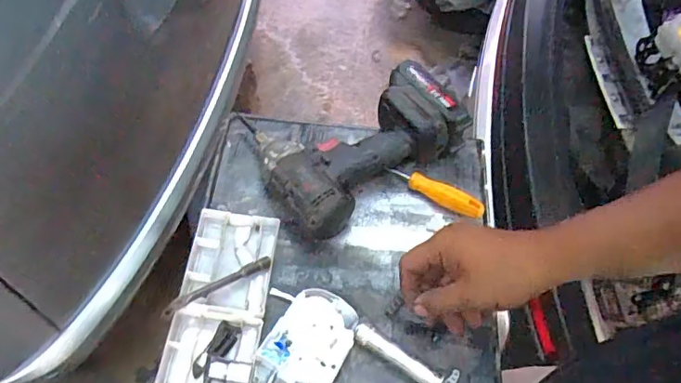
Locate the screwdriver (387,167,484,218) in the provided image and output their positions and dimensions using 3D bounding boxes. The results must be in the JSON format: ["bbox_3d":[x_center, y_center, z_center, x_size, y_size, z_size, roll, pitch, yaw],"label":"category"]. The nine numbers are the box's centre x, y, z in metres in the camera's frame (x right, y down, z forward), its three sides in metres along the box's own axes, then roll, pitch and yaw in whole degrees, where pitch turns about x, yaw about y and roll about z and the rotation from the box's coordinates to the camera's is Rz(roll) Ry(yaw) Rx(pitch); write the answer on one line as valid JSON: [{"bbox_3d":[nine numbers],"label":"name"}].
[{"bbox_3d":[0.111,-0.002,0.601,0.115,0.016,0.024,31,64,16],"label":"screwdriver"}]

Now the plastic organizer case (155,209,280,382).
[{"bbox_3d":[-0.122,0.124,0.513,0.088,0.028,0.225,4,60,2],"label":"plastic organizer case"}]

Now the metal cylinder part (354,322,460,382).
[{"bbox_3d":[0.061,0.160,0.497,0.105,0.015,0.028,25,63,13],"label":"metal cylinder part"}]

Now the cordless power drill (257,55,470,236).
[{"bbox_3d":[0.016,-0.058,0.592,0.223,0.066,0.141,-35,66,-22],"label":"cordless power drill"}]

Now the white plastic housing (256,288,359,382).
[{"bbox_3d":[-0.026,0.139,0.494,0.071,0.020,0.090,28,64,15],"label":"white plastic housing"}]

